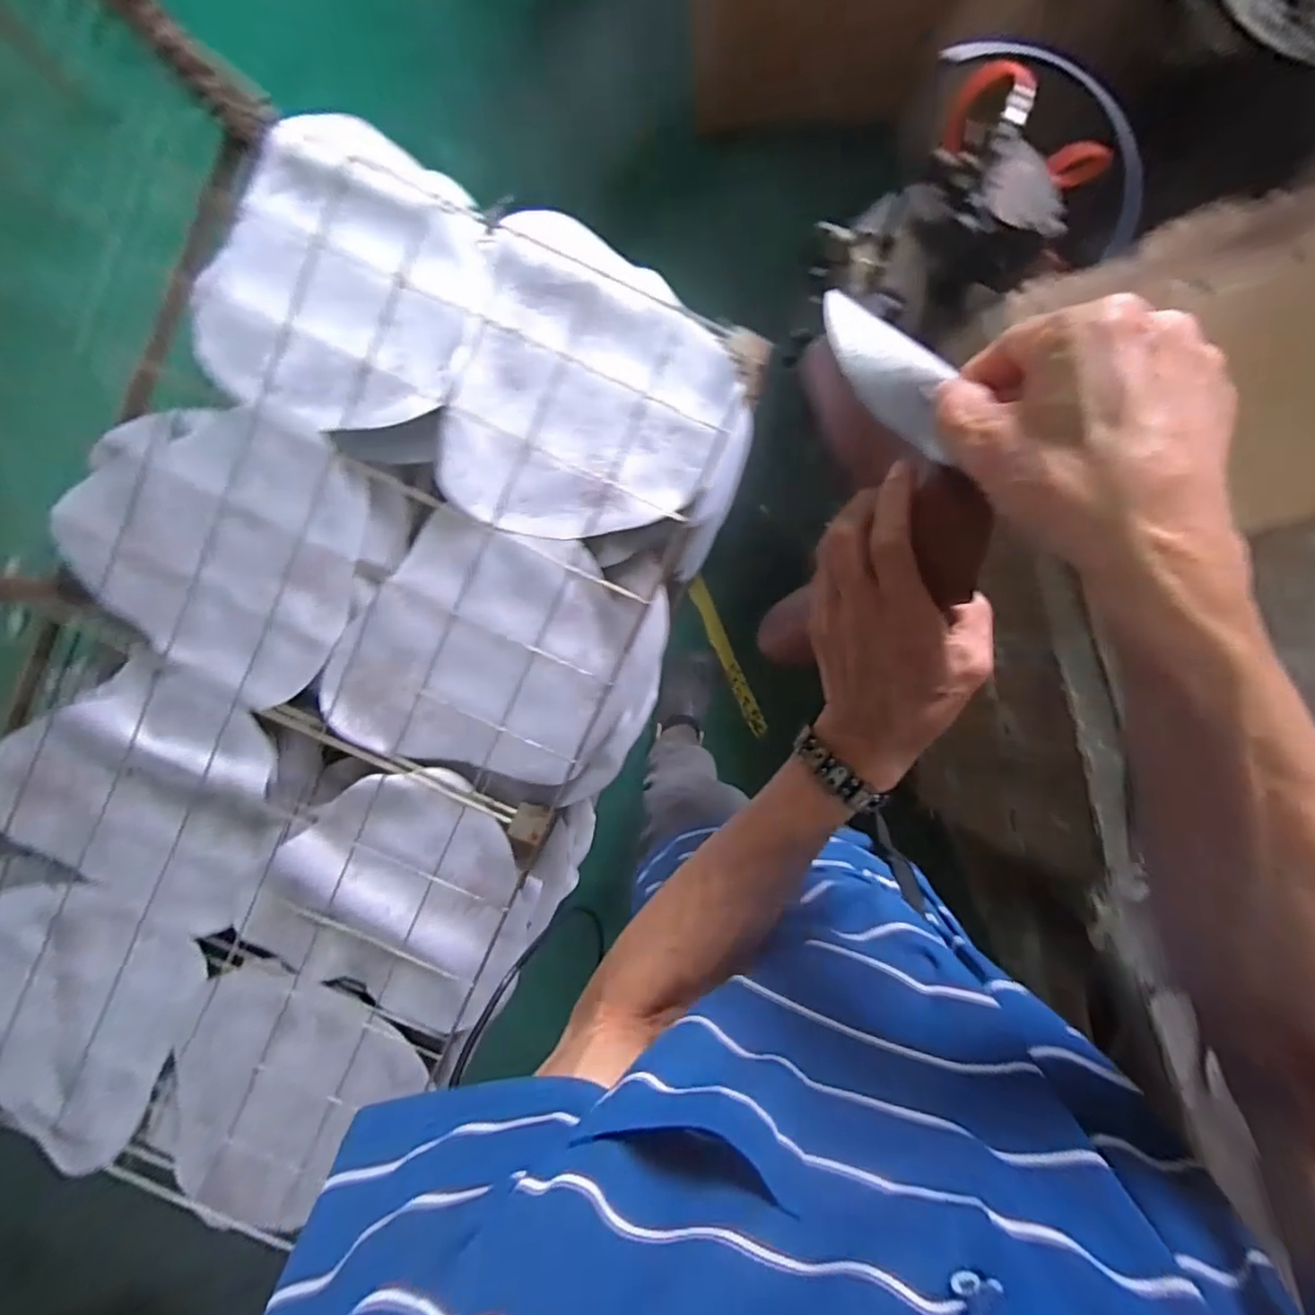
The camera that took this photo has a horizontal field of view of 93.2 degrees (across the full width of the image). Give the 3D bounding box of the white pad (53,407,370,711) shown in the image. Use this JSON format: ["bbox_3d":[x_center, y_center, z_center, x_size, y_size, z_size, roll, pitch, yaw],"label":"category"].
[{"bbox_3d":[-0.484,-0.138,0.705,0.324,0.057,0.300,41,95,-1],"label":"white pad"}]

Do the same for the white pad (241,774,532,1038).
[{"bbox_3d":[-0.300,0.276,0.737,0.303,0.031,0.284,20,95,1],"label":"white pad"}]

